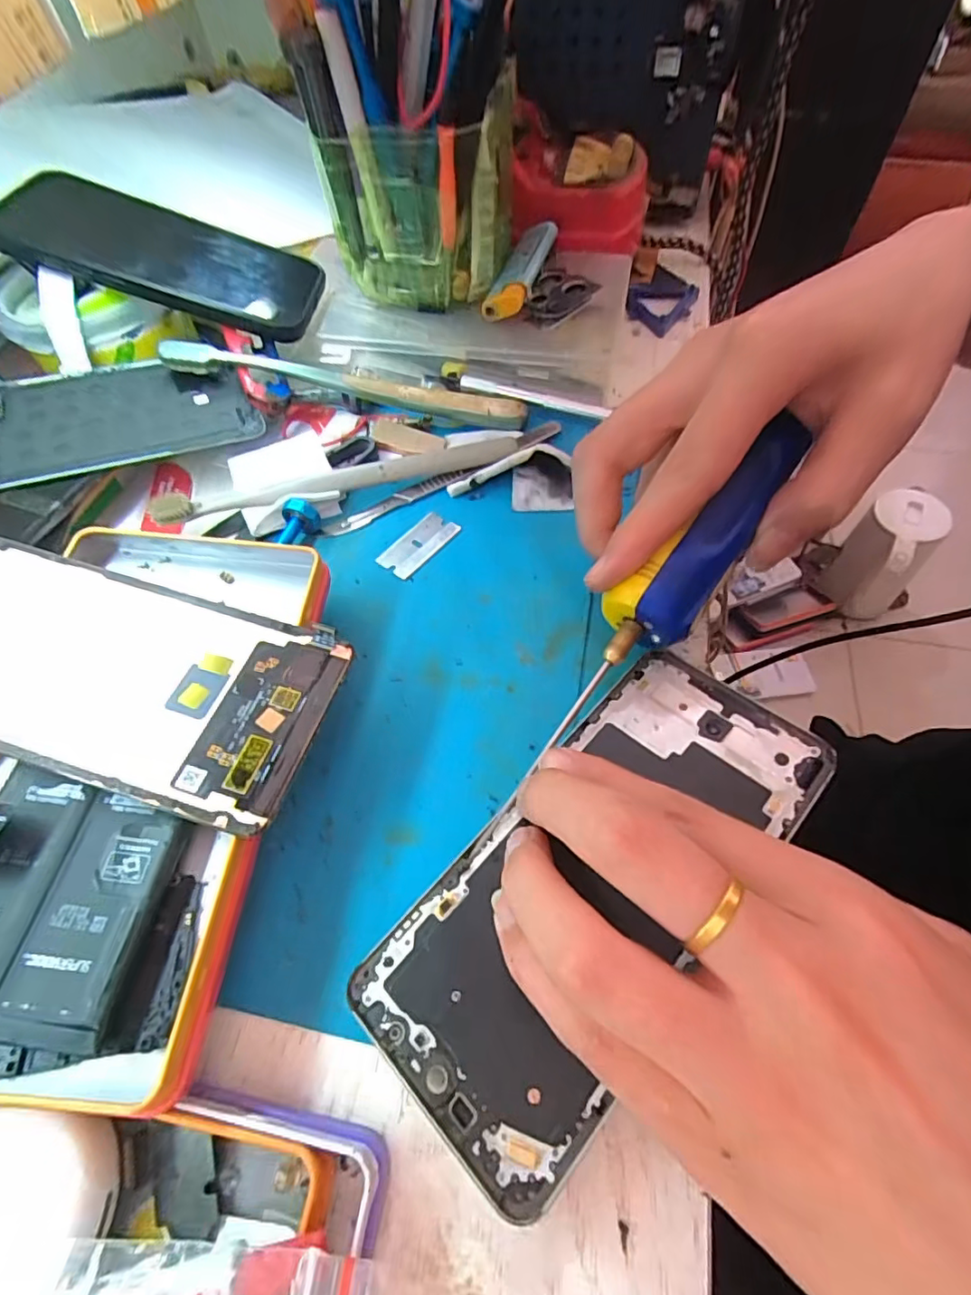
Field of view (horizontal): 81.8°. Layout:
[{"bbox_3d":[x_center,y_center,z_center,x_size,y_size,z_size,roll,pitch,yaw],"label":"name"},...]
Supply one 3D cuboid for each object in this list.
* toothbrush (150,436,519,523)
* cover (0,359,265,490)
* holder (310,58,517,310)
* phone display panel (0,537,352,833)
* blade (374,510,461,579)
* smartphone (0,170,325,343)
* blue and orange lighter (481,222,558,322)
[{"bbox_3d":[-0.067,-0.080,0.267,0.168,0.020,0.016,-13,59,-5],"label":"toothbrush"},{"bbox_3d":[-0.192,-0.107,0.261,0.151,0.005,0.079,-21,64,-17],"label":"cover"},{"bbox_3d":[-0.030,-0.230,0.292,0.084,0.076,0.064,4,59,5],"label":"holder"},{"bbox_3d":[-0.128,0.007,0.188,0.151,0.004,0.070,15,59,6],"label":"phone display panel"},{"bbox_3d":[-0.031,-0.048,0.257,0.019,0.004,0.038,36,67,22],"label":"blade"},{"bbox_3d":[-0.163,-0.202,0.290,0.144,0.011,0.070,13,58,-12],"label":"smartphone"},{"bbox_3d":[0.019,-0.210,0.312,0.021,0.017,0.079,15,61,12],"label":"blue and orange lighter"}]

